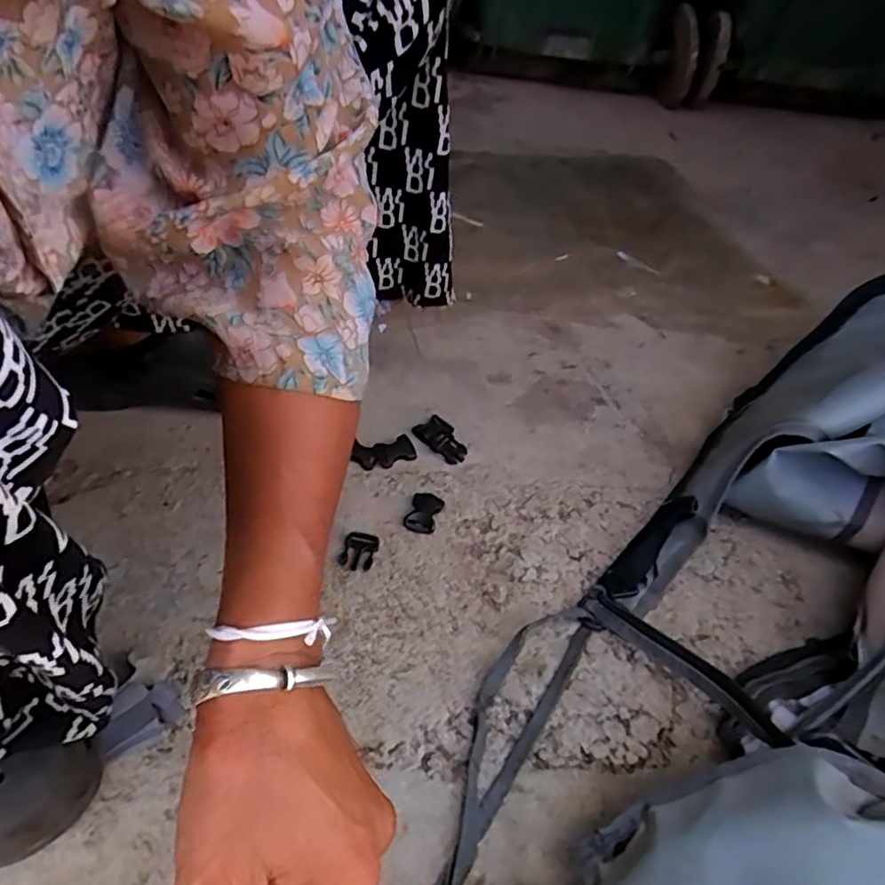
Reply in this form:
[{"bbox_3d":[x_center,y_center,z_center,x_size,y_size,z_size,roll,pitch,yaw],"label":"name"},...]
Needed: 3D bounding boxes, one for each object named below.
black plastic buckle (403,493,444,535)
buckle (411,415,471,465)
[{"bbox_3d":[-0.016,0.058,0.512,0.027,0.012,0.038,15,47,7],"label":"black plastic buckle"},{"bbox_3d":[-0.003,-0.003,0.576,0.037,0.012,0.060,-24,54,-26],"label":"buckle"}]

